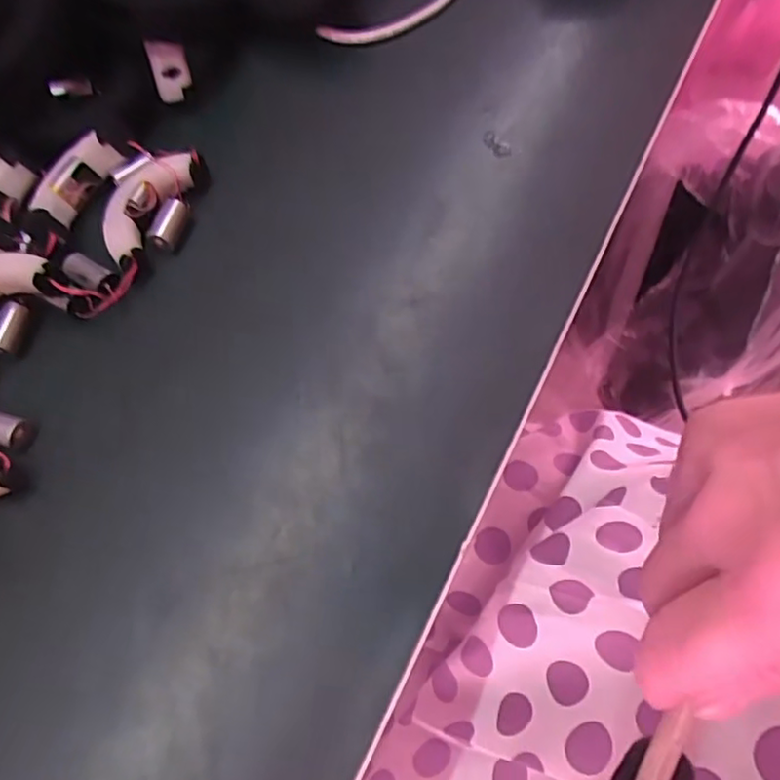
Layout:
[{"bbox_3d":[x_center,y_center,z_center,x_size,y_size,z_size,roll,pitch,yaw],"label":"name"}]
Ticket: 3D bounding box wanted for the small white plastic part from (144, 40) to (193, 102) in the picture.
[{"bbox_3d":[-0.097,-0.141,0.279,0.016,0.024,0.005,-8,36,-4],"label":"small white plastic part"}]

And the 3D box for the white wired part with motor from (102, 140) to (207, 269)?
[{"bbox_3d":[-0.101,-0.075,0.258,0.032,0.013,0.054,12,69,6],"label":"white wired part with motor"}]

